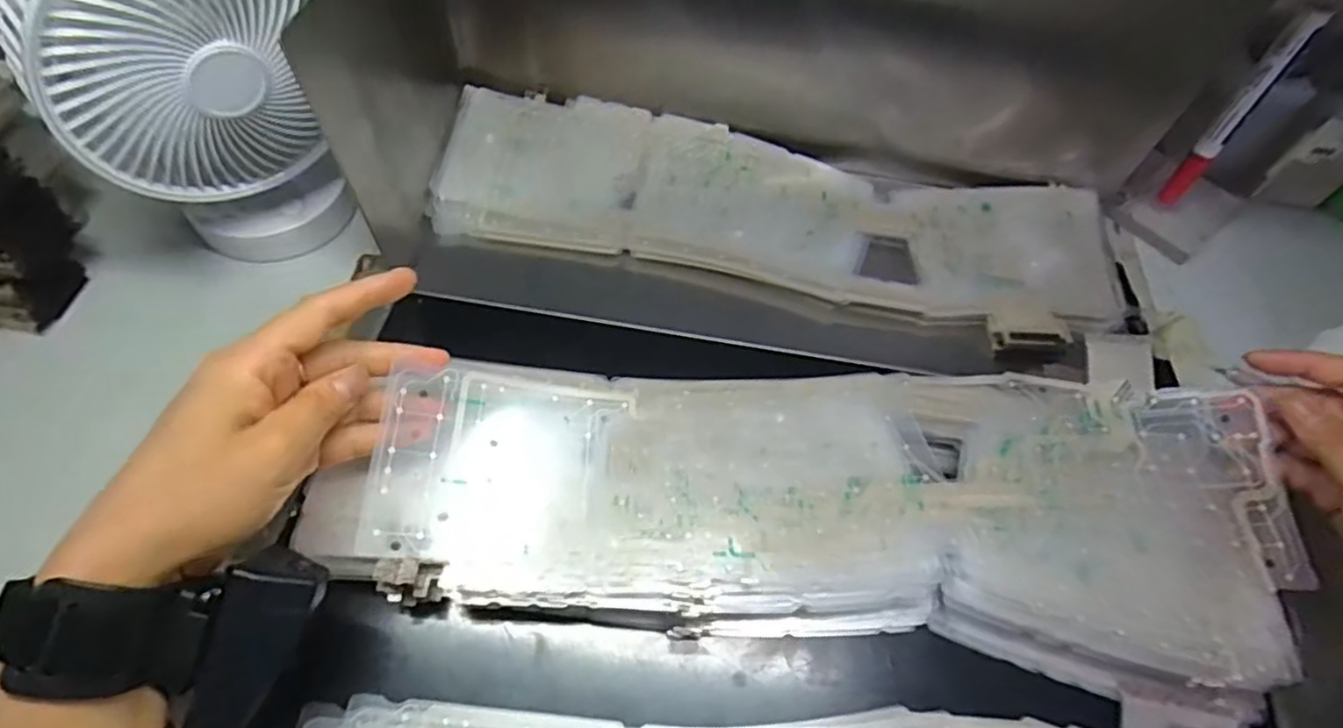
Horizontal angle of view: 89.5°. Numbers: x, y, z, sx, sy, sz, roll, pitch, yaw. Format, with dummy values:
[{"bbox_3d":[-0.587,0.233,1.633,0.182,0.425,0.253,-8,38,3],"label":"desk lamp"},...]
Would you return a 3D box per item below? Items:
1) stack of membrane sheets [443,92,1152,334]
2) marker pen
[{"bbox_3d":[0.075,-0.104,0.461,0.459,0.025,0.123,10,58,2],"label":"stack of membrane sheets"},{"bbox_3d":[0.370,-0.160,0.446,0.020,0.145,0.012,36,63,17],"label":"marker pen"}]

